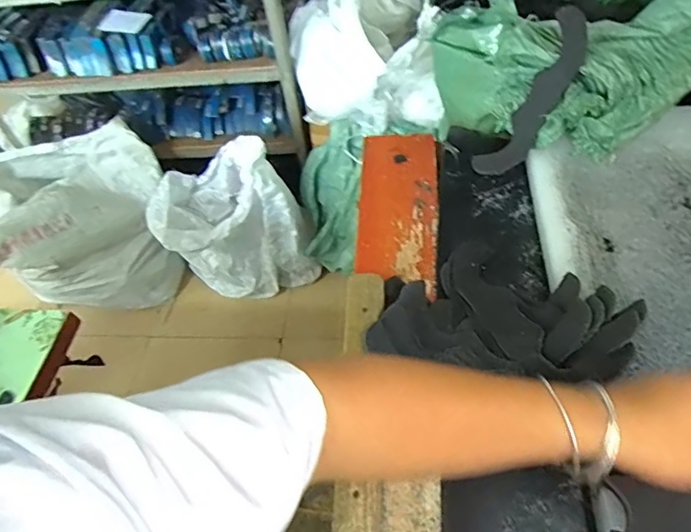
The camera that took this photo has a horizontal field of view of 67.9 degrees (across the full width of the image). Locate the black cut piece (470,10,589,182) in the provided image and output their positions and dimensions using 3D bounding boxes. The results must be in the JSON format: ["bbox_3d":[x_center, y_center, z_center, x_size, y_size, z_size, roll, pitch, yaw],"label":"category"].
[{"bbox_3d":[0.260,-0.227,0.711,0.030,0.233,0.057,-8,44,-45],"label":"black cut piece"}]

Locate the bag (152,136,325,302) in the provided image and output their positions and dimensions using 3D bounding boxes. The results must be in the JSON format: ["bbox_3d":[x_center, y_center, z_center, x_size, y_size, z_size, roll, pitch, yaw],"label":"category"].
[{"bbox_3d":[-0.385,-0.149,1.774,0.497,0.587,0.233,-12,54,-3],"label":"bag"}]

